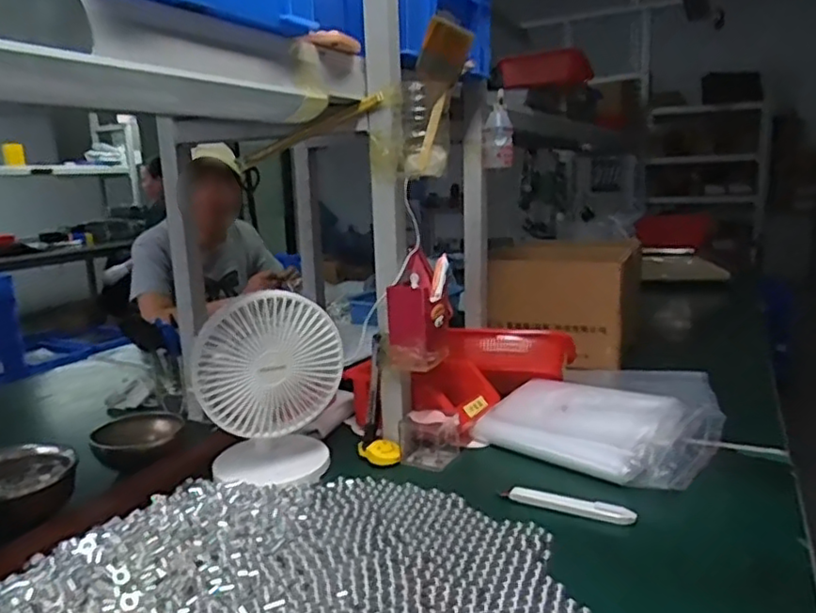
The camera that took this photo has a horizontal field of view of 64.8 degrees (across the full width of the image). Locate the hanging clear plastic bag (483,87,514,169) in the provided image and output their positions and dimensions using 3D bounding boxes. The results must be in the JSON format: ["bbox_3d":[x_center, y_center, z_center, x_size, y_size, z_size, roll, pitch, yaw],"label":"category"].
[{"bbox_3d":[0.137,-0.265,0.972,0.046,0.105,0.044,-1,12,4],"label":"hanging clear plastic bag"}]

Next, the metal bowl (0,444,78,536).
[{"bbox_3d":[-0.418,0.190,0.679,0.119,0.052,0.119,-2,12,0],"label":"metal bowl"}]

